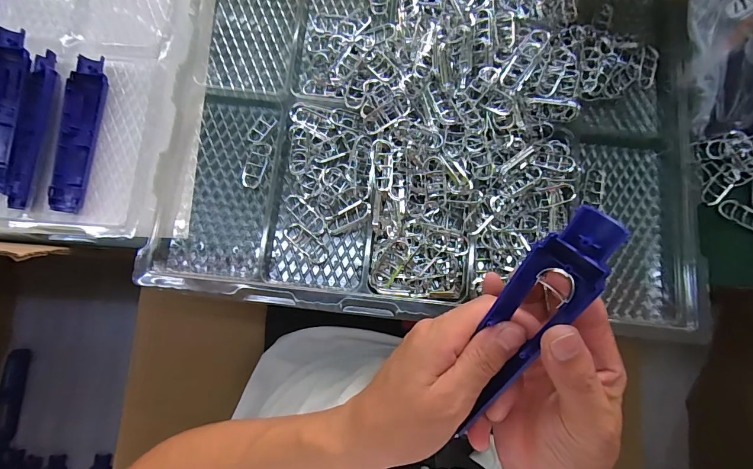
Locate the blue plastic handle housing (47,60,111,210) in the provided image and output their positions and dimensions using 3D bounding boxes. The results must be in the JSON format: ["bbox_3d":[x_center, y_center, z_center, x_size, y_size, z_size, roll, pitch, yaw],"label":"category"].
[{"bbox_3d":[-0.319,-0.107,0.392,0.034,0.017,0.167,6,80,0],"label":"blue plastic handle housing"}]

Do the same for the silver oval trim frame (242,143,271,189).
[{"bbox_3d":[-0.130,-0.075,0.395,0.023,0.005,0.051,17,80,2],"label":"silver oval trim frame"}]

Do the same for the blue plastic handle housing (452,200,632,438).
[{"bbox_3d":[0.086,0.055,0.218,0.033,0.028,0.151,24,110,3],"label":"blue plastic handle housing"}]

